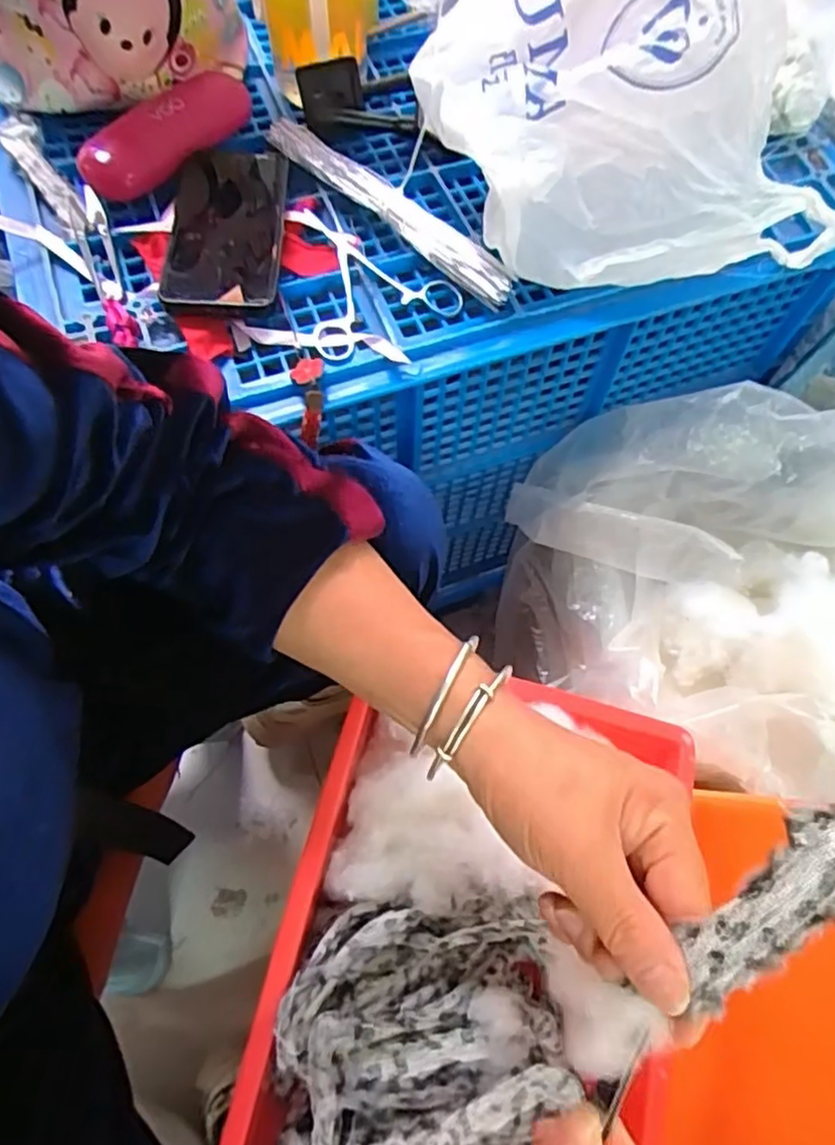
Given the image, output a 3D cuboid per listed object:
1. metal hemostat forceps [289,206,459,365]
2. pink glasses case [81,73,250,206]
[{"bbox_3d":[-0.030,-0.220,0.490,0.110,0.017,0.136,-13,69,-7],"label":"metal hemostat forceps"},{"bbox_3d":[-0.188,-0.338,0.511,0.056,0.033,0.151,40,72,13],"label":"pink glasses case"}]

